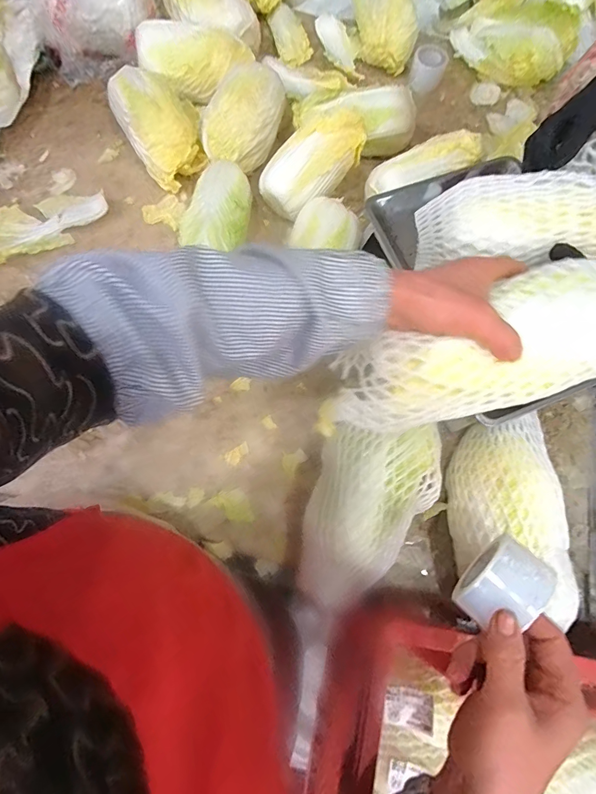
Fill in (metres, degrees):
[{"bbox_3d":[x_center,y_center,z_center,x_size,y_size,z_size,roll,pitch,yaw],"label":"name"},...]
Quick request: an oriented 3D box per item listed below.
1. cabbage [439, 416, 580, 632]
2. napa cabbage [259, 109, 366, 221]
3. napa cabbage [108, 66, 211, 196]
[{"bbox_3d":[0.236,0.136,0.444,0.104,0.087,0.216,2,73,-2],"label":"cabbage"},{"bbox_3d":[0.020,-0.350,0.568,0.092,0.078,0.157,43,76,10],"label":"napa cabbage"},{"bbox_3d":[-0.215,-0.422,0.612,0.120,0.088,0.174,-20,75,-8],"label":"napa cabbage"}]

